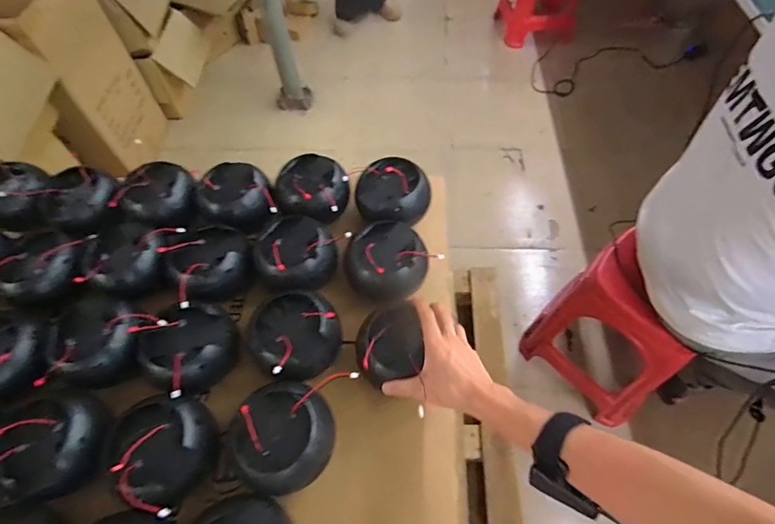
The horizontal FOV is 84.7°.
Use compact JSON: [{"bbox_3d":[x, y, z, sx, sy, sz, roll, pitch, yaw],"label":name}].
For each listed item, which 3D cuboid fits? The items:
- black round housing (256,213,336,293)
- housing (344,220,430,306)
[{"bbox_3d":[-0.144,-0.019,0.681,0.118,0.066,0.116,-1,59,2],"label":"black round housing"},{"bbox_3d":[0.006,-0.002,0.654,0.116,0.070,0.126,-1,59,2],"label":"housing"}]

